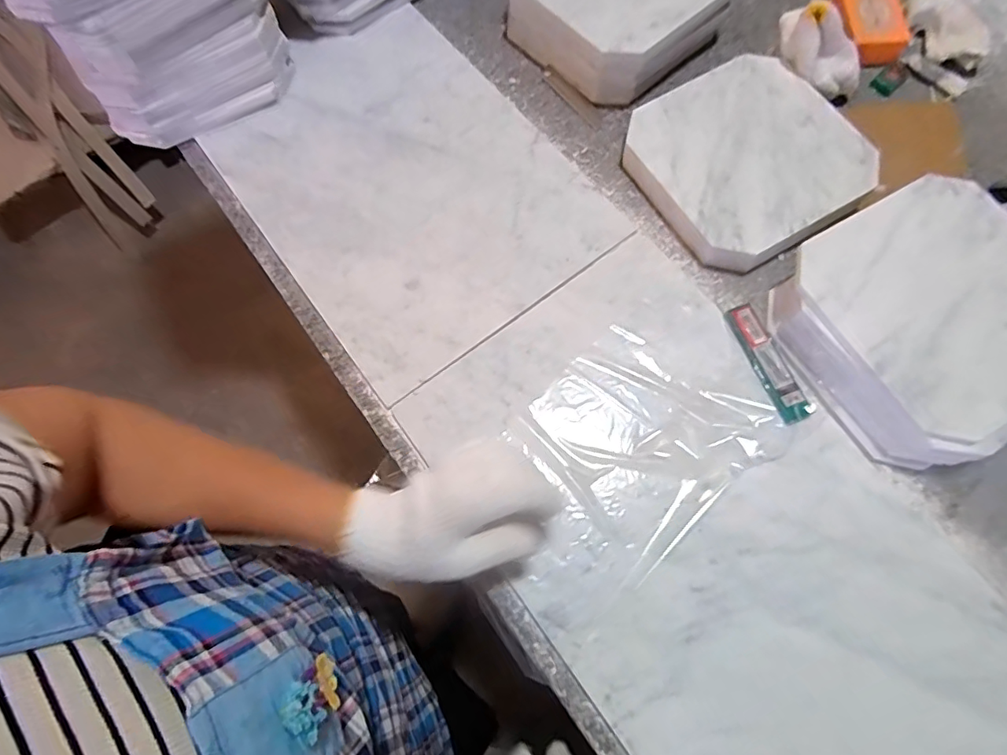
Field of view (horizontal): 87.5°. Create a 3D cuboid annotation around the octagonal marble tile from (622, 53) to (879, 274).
[{"bbox_3d":[0.242,-0.219,0.533,0.196,0.040,0.201,-31,73,-10],"label":"octagonal marble tile"}]

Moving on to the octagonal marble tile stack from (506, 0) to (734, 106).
[{"bbox_3d":[0.124,-0.417,0.582,0.192,0.084,0.193,-36,74,-12],"label":"octagonal marble tile stack"}]

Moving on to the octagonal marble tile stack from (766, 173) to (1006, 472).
[{"bbox_3d":[0.367,-0.050,0.460,0.219,0.068,0.204,-31,73,-10],"label":"octagonal marble tile stack"}]

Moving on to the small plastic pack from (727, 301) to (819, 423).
[{"bbox_3d":[0.237,-0.014,0.470,0.029,0.010,0.113,-21,71,-7],"label":"small plastic pack"}]

